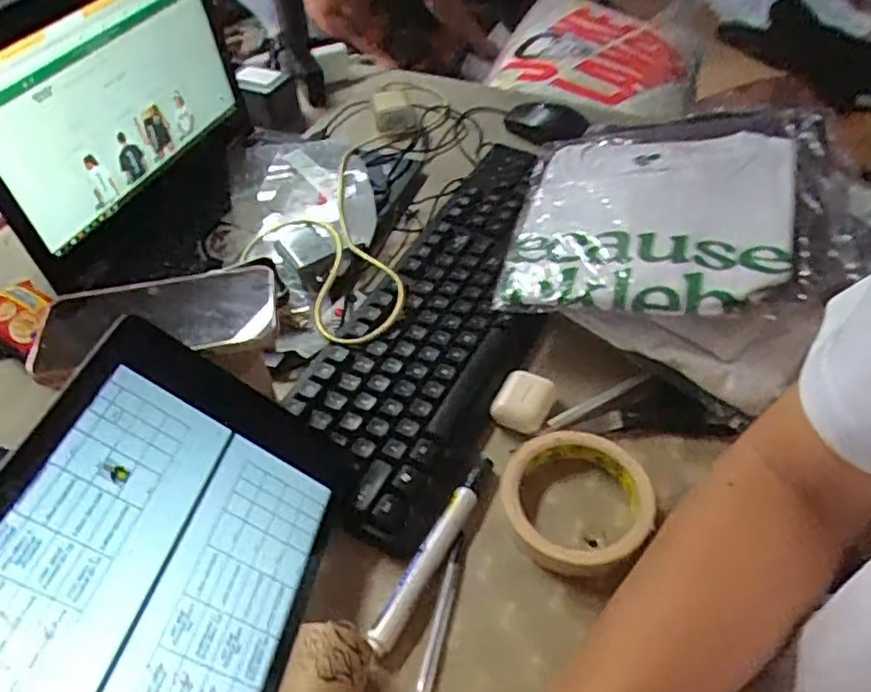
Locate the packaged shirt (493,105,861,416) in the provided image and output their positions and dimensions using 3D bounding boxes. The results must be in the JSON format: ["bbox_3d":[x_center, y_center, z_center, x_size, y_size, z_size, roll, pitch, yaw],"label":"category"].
[{"bbox_3d":[0.197,-0.097,0.524,0.258,0.058,0.293,7,51,18],"label":"packaged shirt"}]

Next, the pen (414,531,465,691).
[{"bbox_3d":[0.000,0.170,0.362,0.011,0.009,0.132,10,48,12],"label":"pen"}]

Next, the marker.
[{"bbox_3d":[0.001,0.124,0.399,0.015,0.012,0.141,22,51,21],"label":"marker"}]

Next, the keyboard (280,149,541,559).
[{"bbox_3d":[0.017,-0.045,0.521,0.138,0.028,0.413,21,53,11],"label":"keyboard"}]

